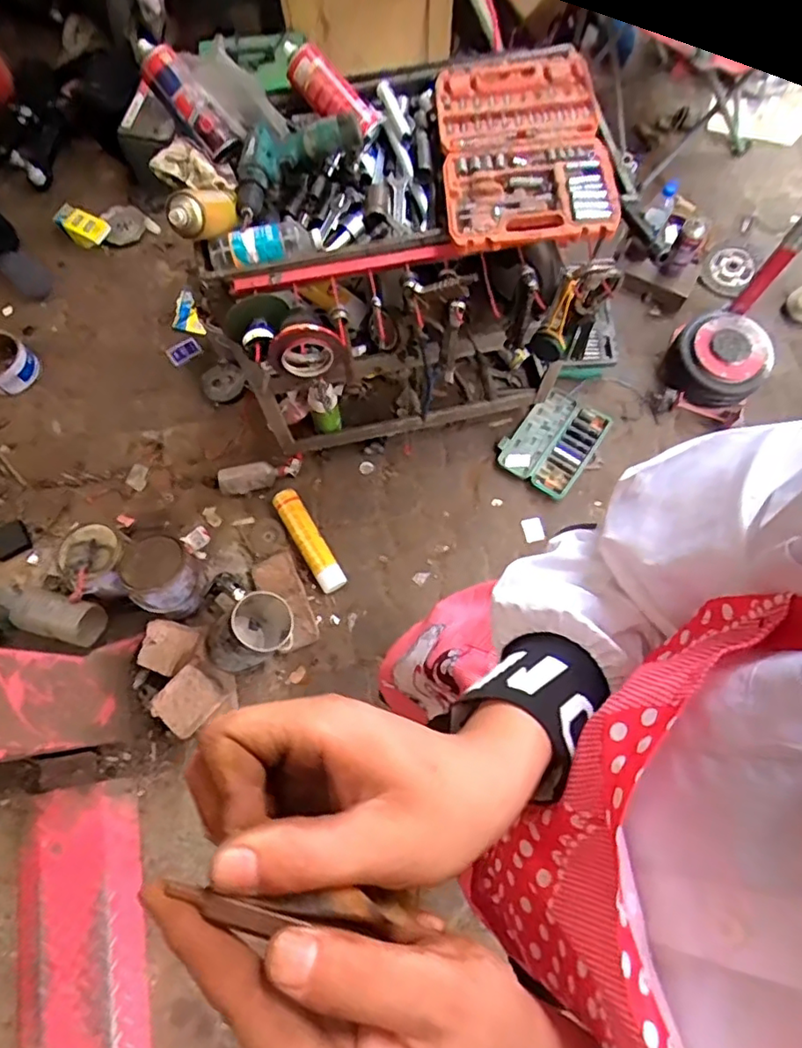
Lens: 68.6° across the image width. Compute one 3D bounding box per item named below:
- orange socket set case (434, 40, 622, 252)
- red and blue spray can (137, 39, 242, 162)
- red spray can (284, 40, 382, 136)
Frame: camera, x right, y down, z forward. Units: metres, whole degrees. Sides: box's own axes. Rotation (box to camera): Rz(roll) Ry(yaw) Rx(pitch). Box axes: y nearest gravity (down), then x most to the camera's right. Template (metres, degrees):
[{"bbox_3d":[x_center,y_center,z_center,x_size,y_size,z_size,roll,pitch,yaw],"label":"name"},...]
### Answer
[{"bbox_3d":[0.187,-0.595,0.907,0.242,0.047,0.378,-3,75,0],"label":"orange socket set case"},{"bbox_3d":[-0.331,-0.654,0.908,0.182,0.061,0.049,45,77,-29],"label":"red and blue spray can"},{"bbox_3d":[-0.113,-0.692,0.942,0.177,0.066,0.054,31,76,-15],"label":"red spray can"}]

